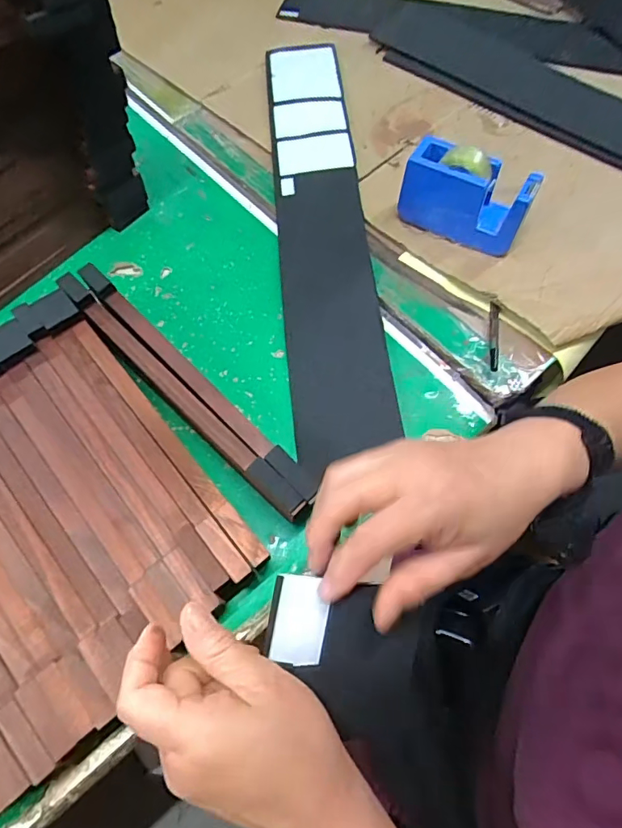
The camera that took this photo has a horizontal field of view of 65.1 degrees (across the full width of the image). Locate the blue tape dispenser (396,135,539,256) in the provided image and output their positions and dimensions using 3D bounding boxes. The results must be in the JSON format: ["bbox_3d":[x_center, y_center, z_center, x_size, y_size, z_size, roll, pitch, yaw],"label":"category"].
[{"bbox_3d":[0.162,-0.228,0.513,0.127,0.085,0.043,30,69,14],"label":"blue tape dispenser"}]

